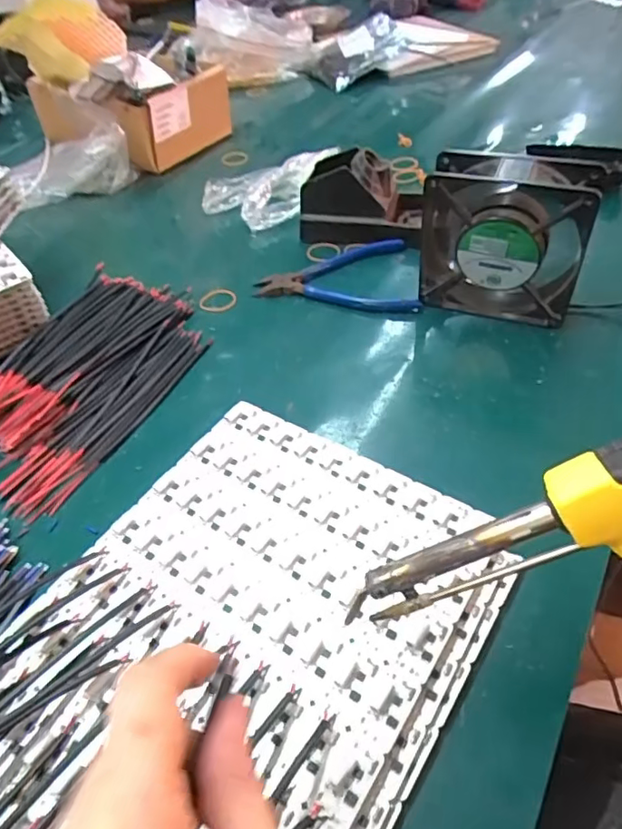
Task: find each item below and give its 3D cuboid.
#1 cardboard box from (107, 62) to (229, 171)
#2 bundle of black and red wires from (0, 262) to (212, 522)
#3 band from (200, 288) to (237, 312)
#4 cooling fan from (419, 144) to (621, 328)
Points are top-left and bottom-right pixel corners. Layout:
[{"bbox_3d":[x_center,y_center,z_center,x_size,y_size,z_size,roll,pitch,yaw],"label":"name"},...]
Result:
[{"bbox_3d":[-0.168,-0.379,0.728,0.048,0.091,0.181,21,52,23],"label":"cardboard box"},{"bbox_3d":[-0.182,-0.034,0.445,0.138,0.026,0.223,18,51,21],"label":"bundle of black and red wires"},{"bbox_3d":[-0.086,-0.105,0.517,0.033,0.006,0.030,6,48,11],"label":"band"},{"bbox_3d":[0.147,-0.130,0.431,0.122,0.123,0.044,15,50,18],"label":"cooling fan"}]

